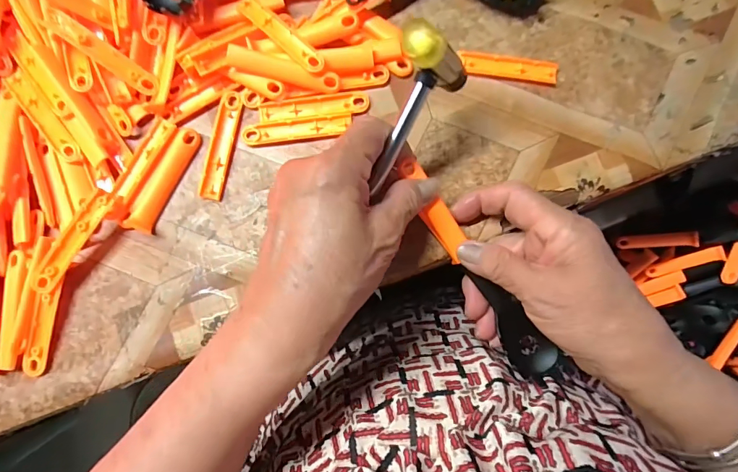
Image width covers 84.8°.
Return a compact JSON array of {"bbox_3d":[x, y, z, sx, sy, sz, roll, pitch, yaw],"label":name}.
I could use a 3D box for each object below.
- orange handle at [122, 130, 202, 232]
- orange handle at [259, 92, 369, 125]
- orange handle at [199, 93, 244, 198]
[{"bbox_3d":[-0.138,-0.038,0.272,0.018,0.009,0.076,29,85,-1],"label":"orange handle"},{"bbox_3d":[-0.038,-0.088,0.280,0.074,0.005,0.015,-7,86,-4],"label":"orange handle"},{"bbox_3d":[-0.102,-0.063,0.278,0.016,0.004,0.075,11,85,-2],"label":"orange handle"}]

